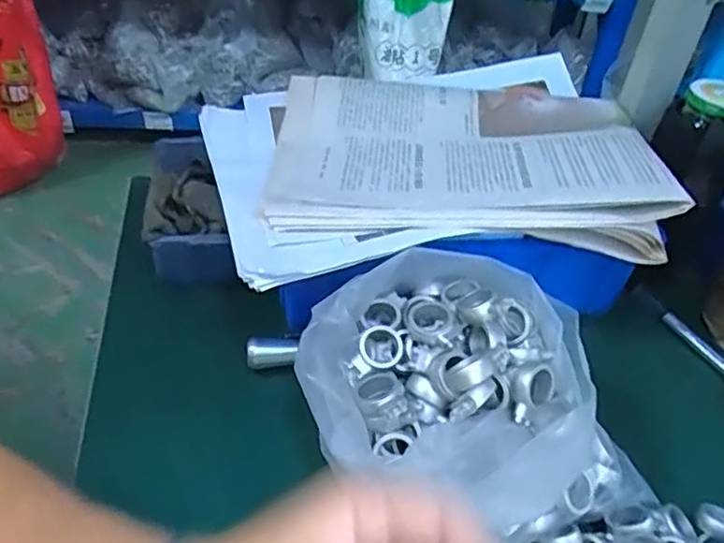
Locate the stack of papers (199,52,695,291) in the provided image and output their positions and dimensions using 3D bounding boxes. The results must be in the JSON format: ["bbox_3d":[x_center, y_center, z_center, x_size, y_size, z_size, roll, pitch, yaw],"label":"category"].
[{"bbox_3d":[0.048,-0.090,0.476,0.319,0.054,0.246,-4,41,-12],"label":"stack of papers"}]

